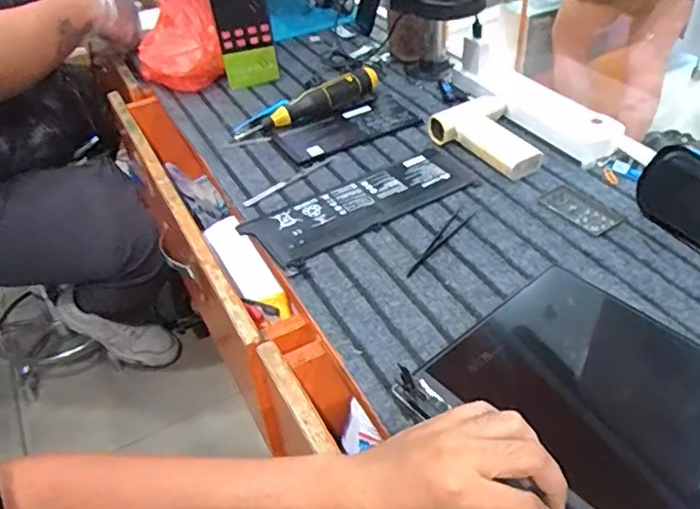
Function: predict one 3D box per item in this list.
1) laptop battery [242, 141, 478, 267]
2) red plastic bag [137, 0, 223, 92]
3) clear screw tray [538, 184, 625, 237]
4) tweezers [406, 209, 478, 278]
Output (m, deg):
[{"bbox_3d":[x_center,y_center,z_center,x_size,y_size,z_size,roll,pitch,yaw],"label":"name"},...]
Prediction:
[{"bbox_3d":[0.020,-0.060,0.679,0.263,0.007,0.095,-25,45,-22],"label":"laptop battery"},{"bbox_3d":[-0.273,-0.355,0.925,0.123,0.166,0.156,-17,42,-14],"label":"red plastic bag"},{"bbox_3d":[0.248,-0.049,0.647,0.051,0.004,0.084,-23,44,-20],"label":"clear screw tray"},{"bbox_3d":[0.095,-0.013,0.620,0.019,0.004,0.121,22,47,27],"label":"tweezers"}]

